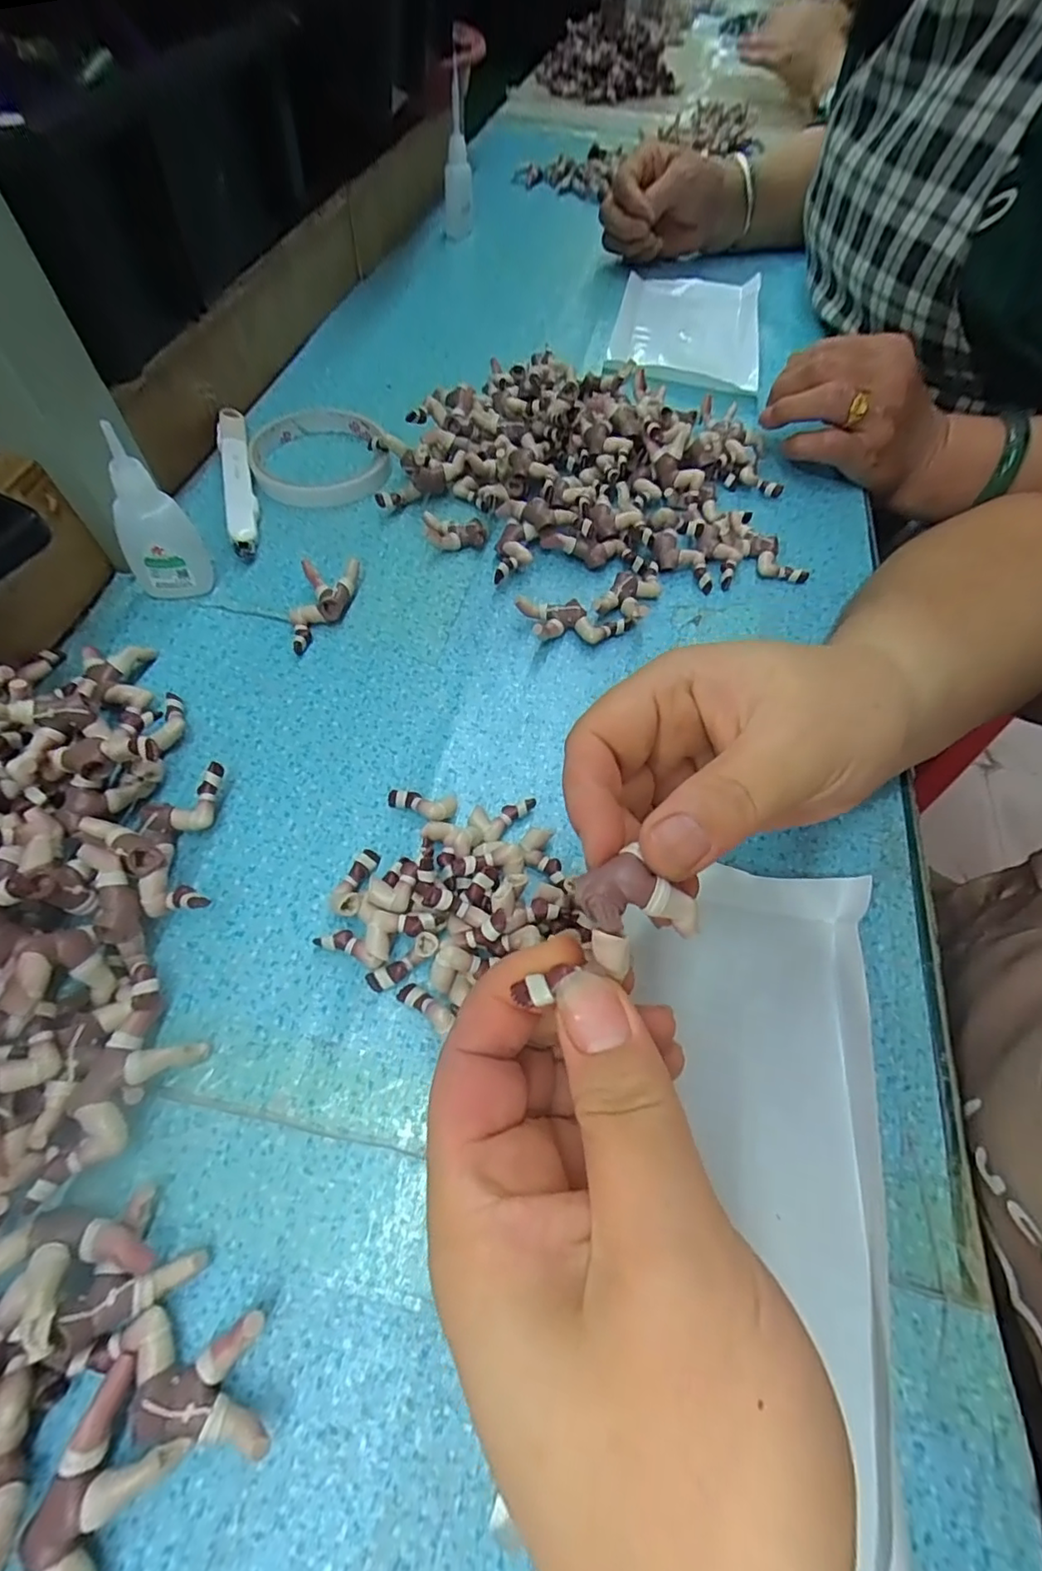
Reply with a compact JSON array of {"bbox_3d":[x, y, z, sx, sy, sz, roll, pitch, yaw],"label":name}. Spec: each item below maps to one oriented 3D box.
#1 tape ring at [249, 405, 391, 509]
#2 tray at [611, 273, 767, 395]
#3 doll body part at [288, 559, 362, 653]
[{"bbox_3d":[-0.126,-0.208,0.361,0.080,0.012,0.091,-9,61,-10],"label":"tape ring"},{"bbox_3d":[0.144,-0.393,0.494,0.121,0.023,0.203,12,60,2],"label":"tray"},{"bbox_3d":[-0.101,-0.092,0.294,0.027,0.015,0.055,6,60,-1],"label":"doll body part"}]

